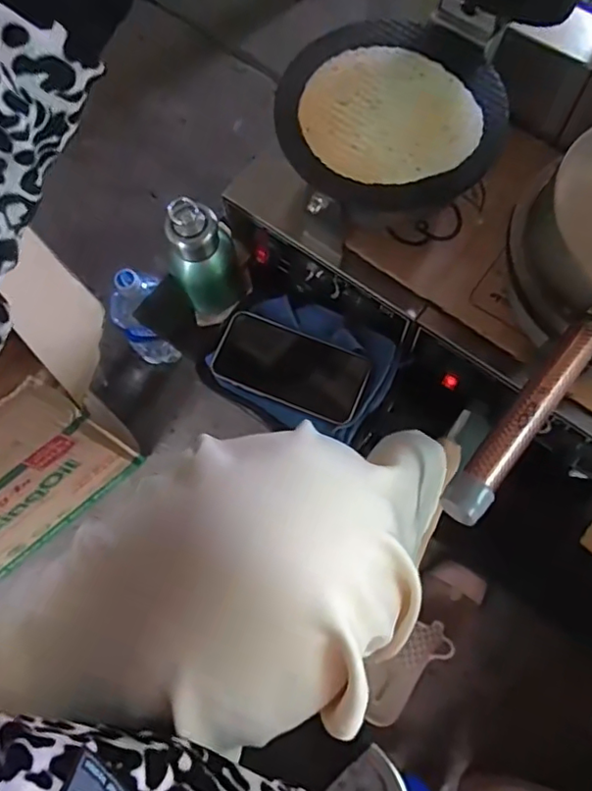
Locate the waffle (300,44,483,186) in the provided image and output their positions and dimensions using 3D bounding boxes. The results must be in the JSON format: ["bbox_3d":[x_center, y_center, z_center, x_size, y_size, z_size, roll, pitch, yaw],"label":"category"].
[{"bbox_3d":[0.080,-0.254,0.510,0.140,0.008,0.152,0,72,1],"label":"waffle"}]

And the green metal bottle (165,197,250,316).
[{"bbox_3d":[-0.091,-0.144,0.618,0.073,0.135,0.073,-4,72,0],"label":"green metal bottle"}]

